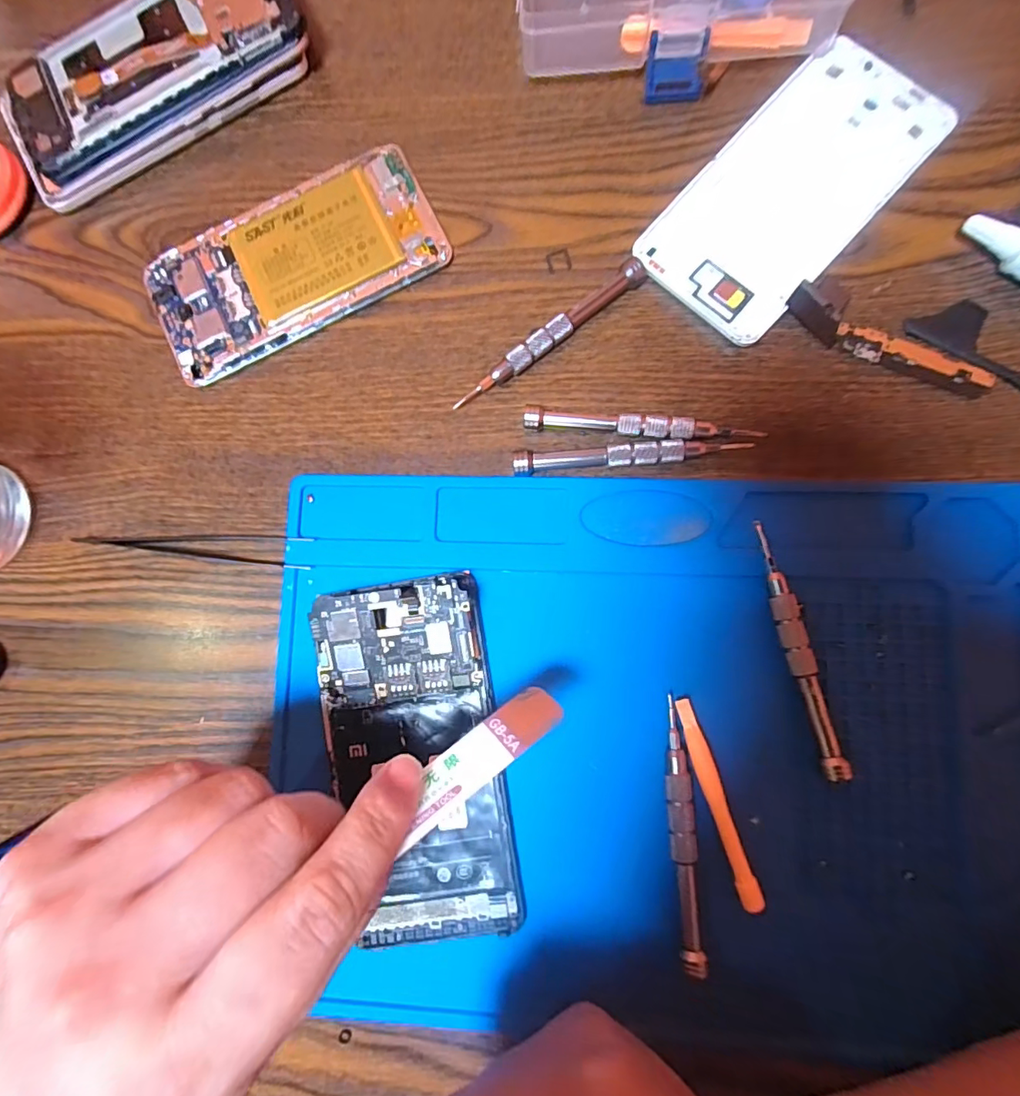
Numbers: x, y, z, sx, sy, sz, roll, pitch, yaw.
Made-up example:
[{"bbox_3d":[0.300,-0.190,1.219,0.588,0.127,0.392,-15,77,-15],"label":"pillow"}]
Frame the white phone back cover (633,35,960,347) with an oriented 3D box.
[{"bbox_3d":[0.130,-0.166,0.234,0.072,0.007,0.146,43,89,7],"label":"white phone back cover"}]

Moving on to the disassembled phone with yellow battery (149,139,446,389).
[{"bbox_3d":[-0.104,-0.137,0.247,0.140,0.009,0.066,-26,83,2],"label":"disassembled phone with yellow battery"}]

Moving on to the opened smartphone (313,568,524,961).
[{"bbox_3d":[-0.039,0.089,0.214,0.071,0.013,0.147,-10,88,2],"label":"opened smartphone"}]

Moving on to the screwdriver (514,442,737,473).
[{"bbox_3d":[0.052,-0.041,0.224,0.099,0.011,0.011,-4,84,4],"label":"screwdriver"}]

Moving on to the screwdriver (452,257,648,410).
[{"bbox_3d":[0.018,-0.096,0.233,0.102,0.010,0.010,-38,83,0],"label":"screwdriver"}]

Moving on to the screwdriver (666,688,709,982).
[{"bbox_3d":[0.070,0.114,0.204,0.011,0.007,0.101,-3,84,4],"label":"screwdriver"}]

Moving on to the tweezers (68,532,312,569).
[{"bbox_3d":[-0.148,-0.002,0.240,0.114,0.006,0.014,5,85,5],"label":"tweezers"}]

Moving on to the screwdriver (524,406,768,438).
[{"bbox_3d":[0.058,-0.053,0.225,0.101,0.012,0.009,4,84,5],"label":"screwdriver"}]

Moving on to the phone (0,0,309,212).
[{"bbox_3d":[-0.180,-0.240,0.257,0.155,0.023,0.074,-28,83,1],"label":"phone"}]

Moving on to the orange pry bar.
[{"bbox_3d":[0.084,0.103,0.207,0.009,0.005,0.083,-18,83,2],"label":"orange pry bar"}]

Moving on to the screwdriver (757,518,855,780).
[{"bbox_3d":[0.118,0.041,0.210,0.010,0.010,0.104,-15,83,3],"label":"screwdriver"}]

